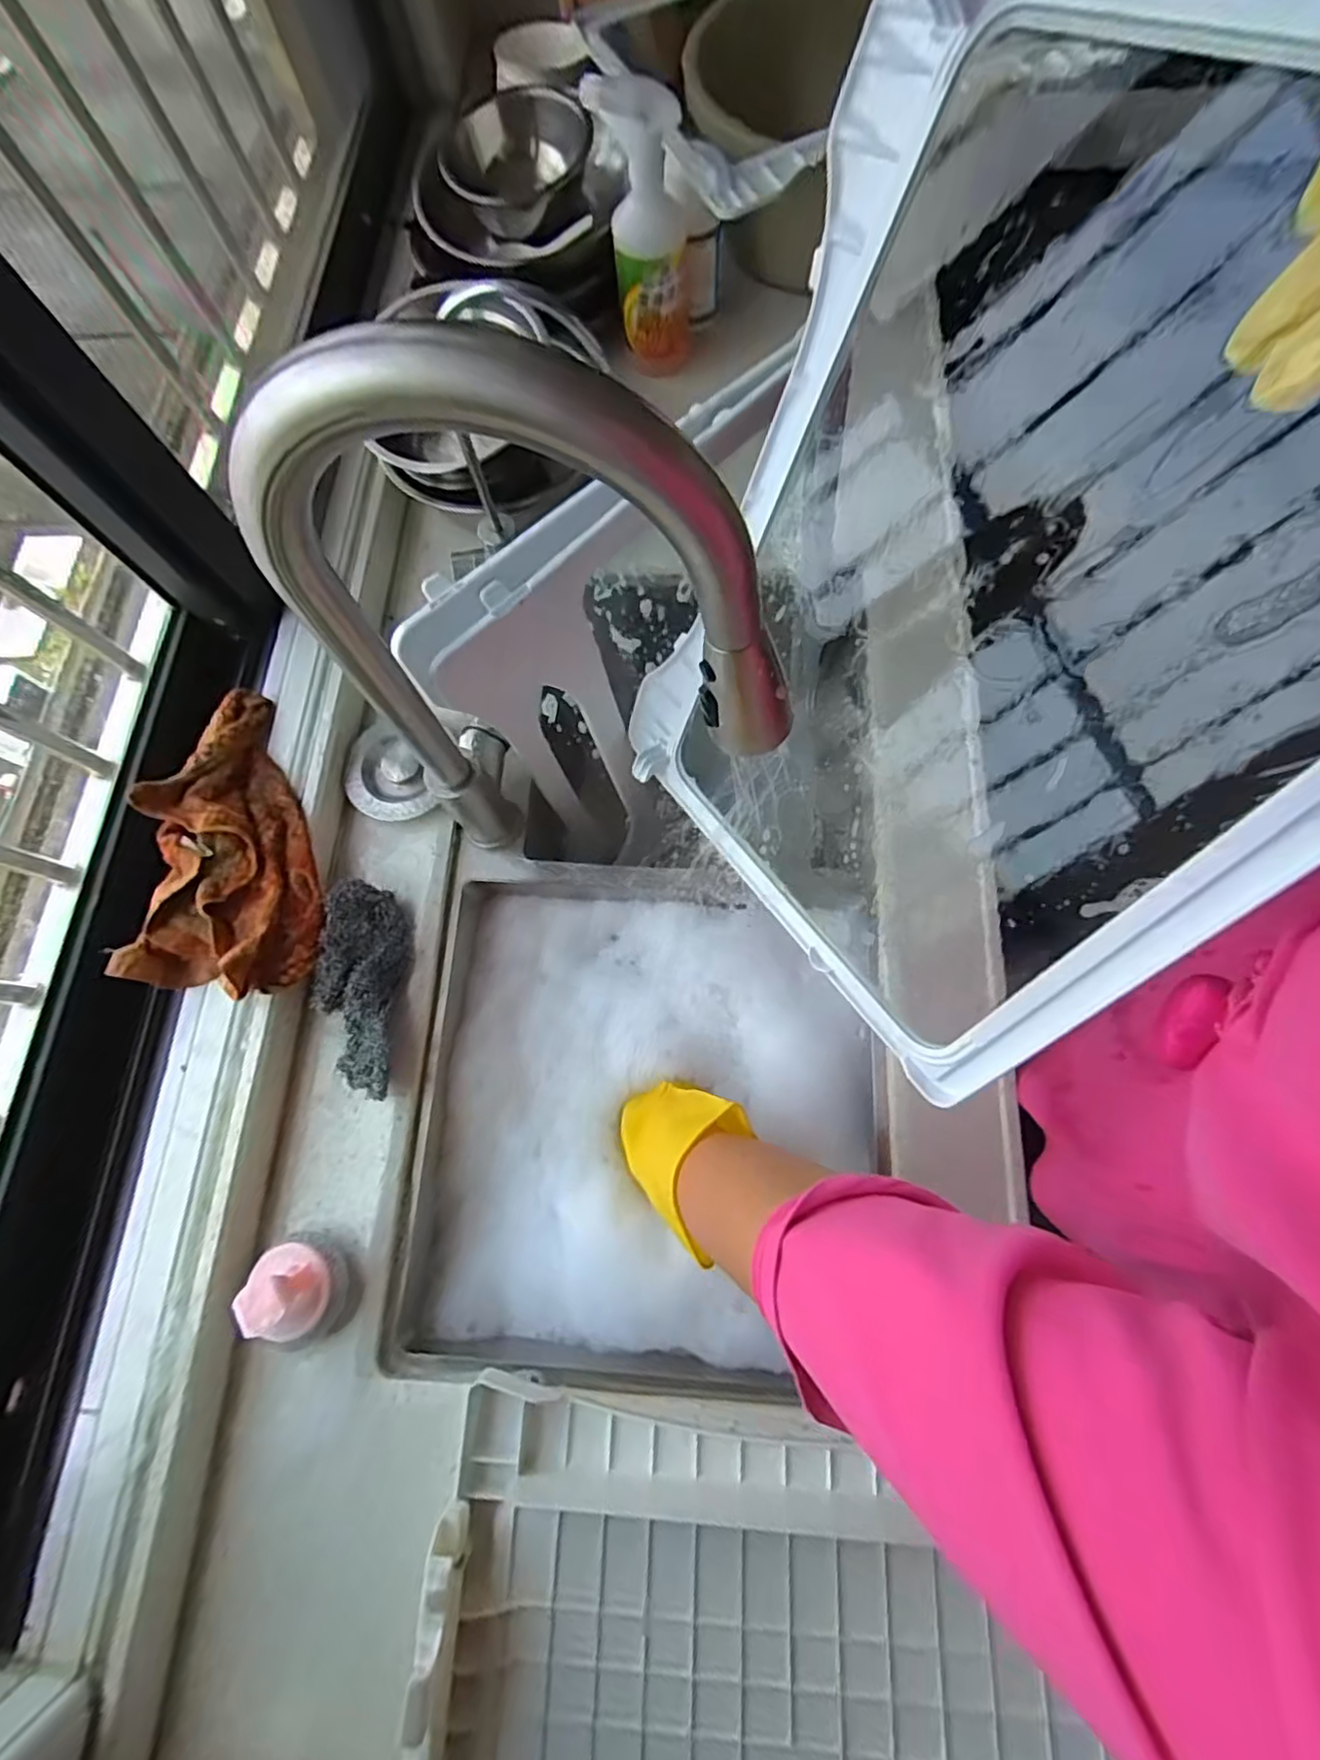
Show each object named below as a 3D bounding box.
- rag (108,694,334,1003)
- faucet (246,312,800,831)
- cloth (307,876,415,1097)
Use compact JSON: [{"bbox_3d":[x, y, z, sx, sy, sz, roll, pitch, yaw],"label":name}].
[{"bbox_3d":[-0.355,-0.033,0.528,0.120,0.069,0.254,-11,73,-1],"label":"rag"},{"bbox_3d":[-0.053,-0.112,0.379,0.240,0.385,0.064,3,73,4],"label":"faucet"},{"bbox_3d":[-0.244,0.087,0.525,0.066,0.047,0.165,0,73,3],"label":"cloth"}]

